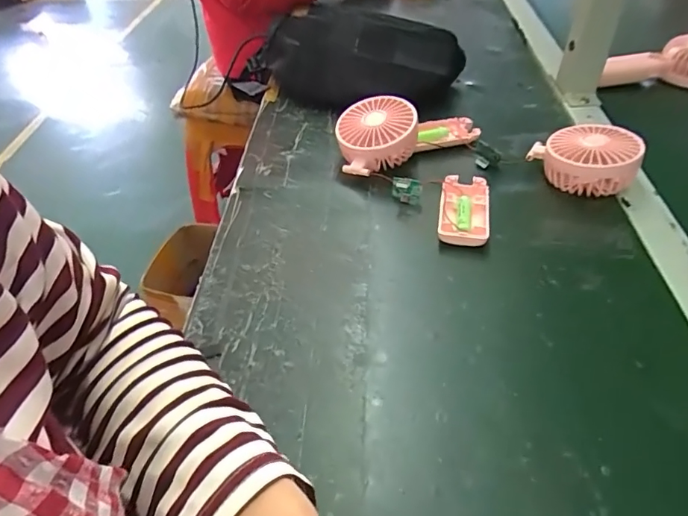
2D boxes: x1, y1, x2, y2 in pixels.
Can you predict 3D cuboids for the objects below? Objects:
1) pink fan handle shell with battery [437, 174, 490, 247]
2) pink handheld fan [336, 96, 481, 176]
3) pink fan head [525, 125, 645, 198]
[{"bbox_3d":[0.118,-0.046,0.473,0.046,0.017,0.089,7,46,10],"label":"pink fan handle shell with battery"},{"bbox_3d":[0.068,-0.152,0.553,0.171,0.056,0.084,-26,49,-21],"label":"pink handheld fan"},{"bbox_3d":[0.255,-0.106,0.508,0.089,0.047,0.089,-2,45,2],"label":"pink fan head"}]

